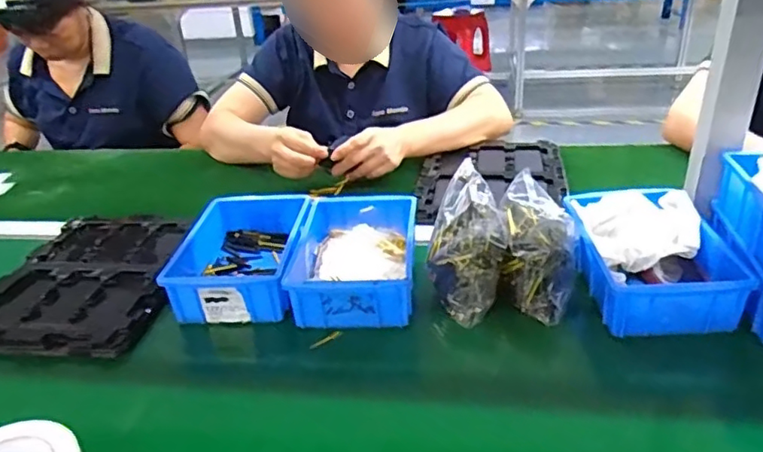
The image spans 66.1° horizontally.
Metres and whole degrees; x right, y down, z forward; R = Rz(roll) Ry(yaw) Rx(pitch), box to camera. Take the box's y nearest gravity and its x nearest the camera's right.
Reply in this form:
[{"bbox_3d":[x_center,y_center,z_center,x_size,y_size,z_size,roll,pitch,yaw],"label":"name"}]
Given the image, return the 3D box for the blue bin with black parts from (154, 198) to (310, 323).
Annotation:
[{"bbox_3d":[-0.165,0.032,0.727,0.137,0.061,0.201,-3,29,5],"label":"blue bin with black parts"}]

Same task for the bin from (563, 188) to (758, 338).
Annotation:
[{"bbox_3d":[0.287,0.030,0.635,0.142,0.069,0.186,-4,29,3],"label":"bin"}]

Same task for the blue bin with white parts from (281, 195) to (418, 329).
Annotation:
[{"bbox_3d":[-0.027,0.033,0.694,0.129,0.064,0.206,-2,29,7],"label":"blue bin with white parts"}]

